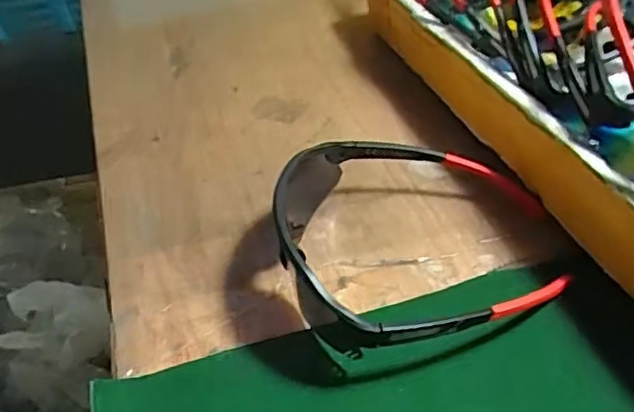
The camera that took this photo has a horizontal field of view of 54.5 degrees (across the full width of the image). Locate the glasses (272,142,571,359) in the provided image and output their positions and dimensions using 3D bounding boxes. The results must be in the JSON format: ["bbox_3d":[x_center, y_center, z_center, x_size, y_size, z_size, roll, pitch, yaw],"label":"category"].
[{"bbox_3d":[0.062,0.011,0.359,0.165,0.054,0.149,-13,43,-8],"label":"glasses"}]

